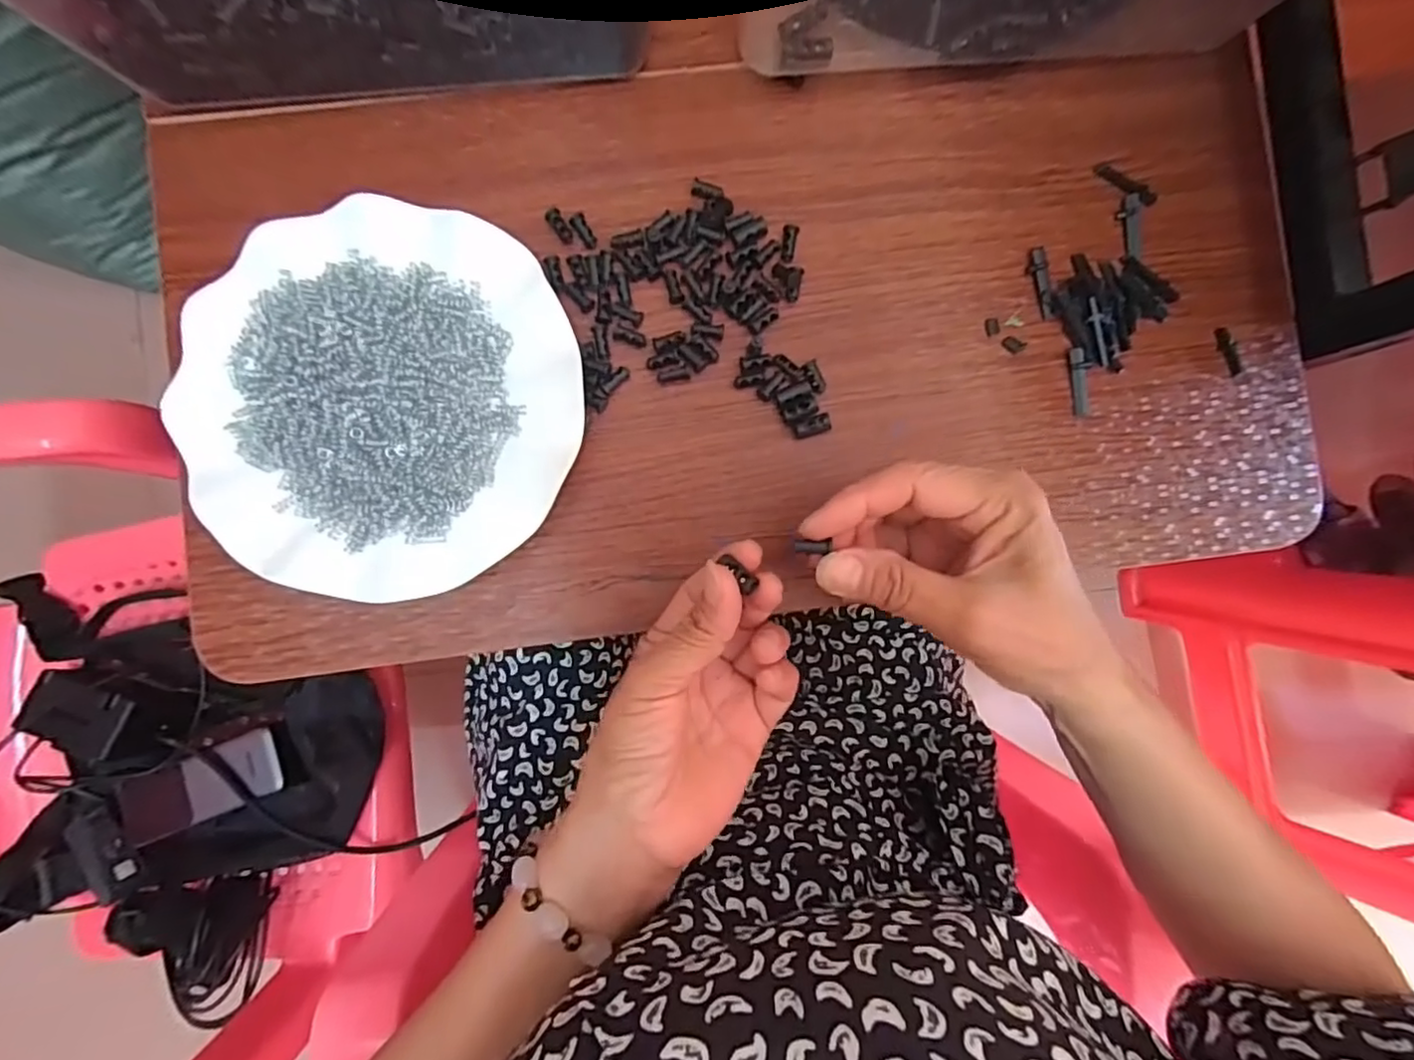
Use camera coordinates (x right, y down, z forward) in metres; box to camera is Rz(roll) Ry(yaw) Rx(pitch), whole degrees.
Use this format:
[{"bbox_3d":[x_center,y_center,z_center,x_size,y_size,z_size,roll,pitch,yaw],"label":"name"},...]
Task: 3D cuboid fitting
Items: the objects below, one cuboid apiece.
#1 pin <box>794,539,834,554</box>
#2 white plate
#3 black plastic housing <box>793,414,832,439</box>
[{"bbox_3d":[0.042,0.007,0.243,0.016,0.004,0.005,-1,92,-5],"label":"pin"},{"bbox_3d":[-0.154,-0.062,0.299,0.180,0.020,0.181,0,89,-2],"label":"white plate"},{"bbox_3d":[0.054,-0.053,0.319,0.019,0.004,0.009,-21,90,-2],"label":"black plastic housing"}]

